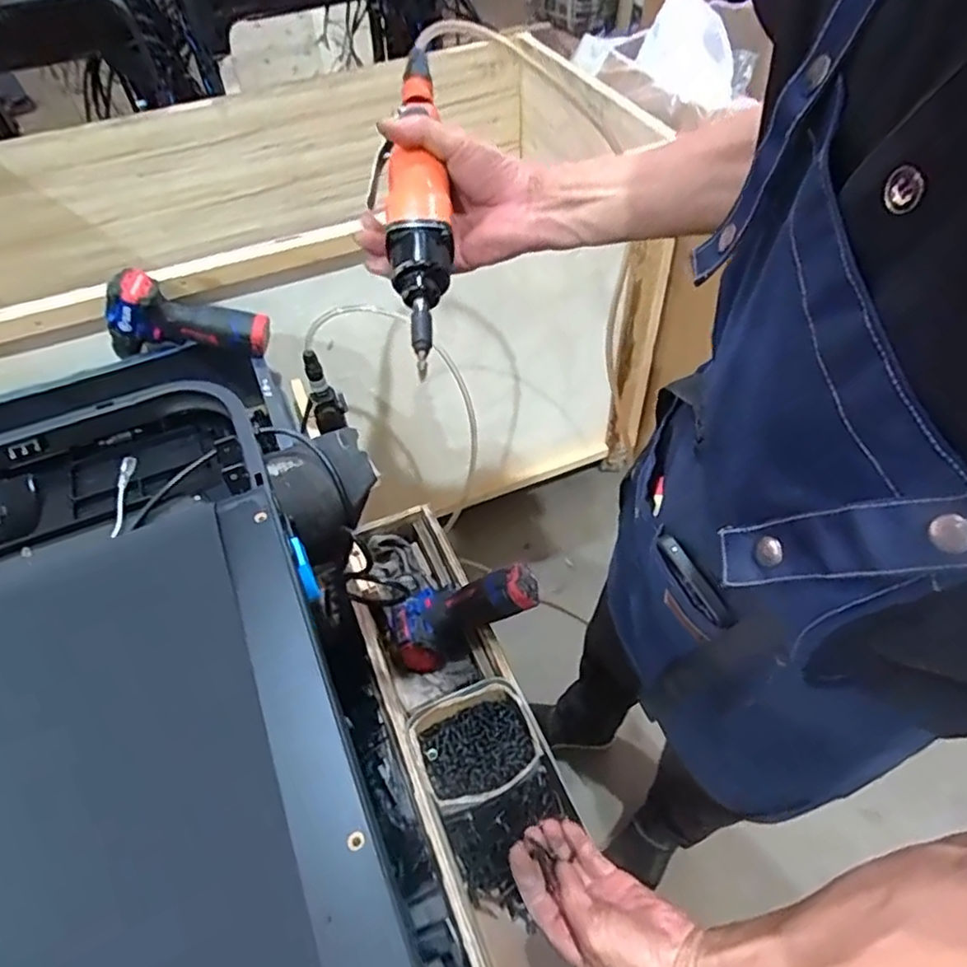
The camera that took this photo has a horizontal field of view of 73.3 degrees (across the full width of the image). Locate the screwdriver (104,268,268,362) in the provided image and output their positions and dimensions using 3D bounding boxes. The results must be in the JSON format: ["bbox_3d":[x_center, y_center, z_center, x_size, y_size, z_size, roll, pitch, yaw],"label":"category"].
[{"bbox_3d":[-0.399,-0.222,0.888,0.209,0.121,0.081,6,49,-13],"label":"screwdriver"}]

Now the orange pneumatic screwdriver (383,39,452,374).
[{"bbox_3d":[-0.050,-0.216,0.484,0.044,0.034,0.295,-5,68,0],"label":"orange pneumatic screwdriver"}]

